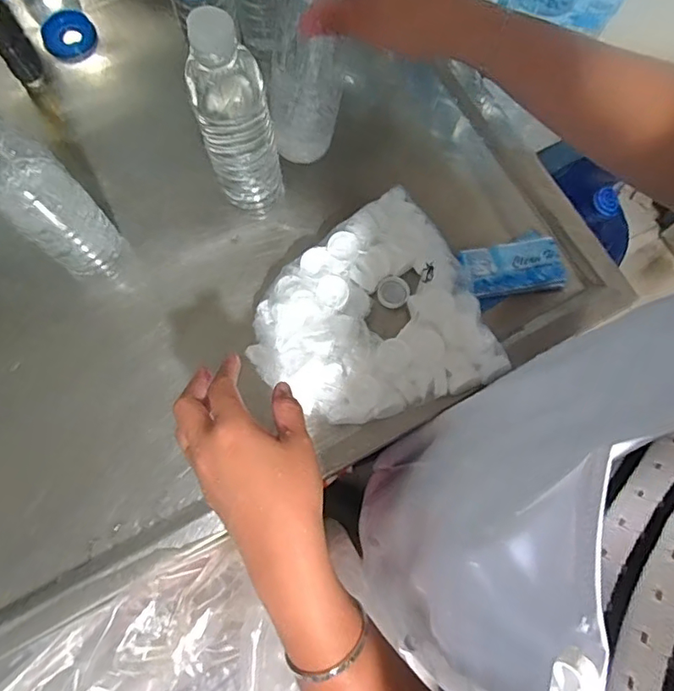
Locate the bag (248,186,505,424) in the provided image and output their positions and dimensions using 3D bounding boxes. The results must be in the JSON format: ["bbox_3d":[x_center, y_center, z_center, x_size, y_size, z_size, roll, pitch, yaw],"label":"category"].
[{"bbox_3d":[0.024,-0.033,0.503,0.216,0.046,0.206,-19,76,-6],"label":"bag"}]

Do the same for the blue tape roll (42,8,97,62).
[{"bbox_3d":[-0.310,-0.358,0.607,0.057,0.016,0.056,-1,94,-16],"label":"blue tape roll"}]

